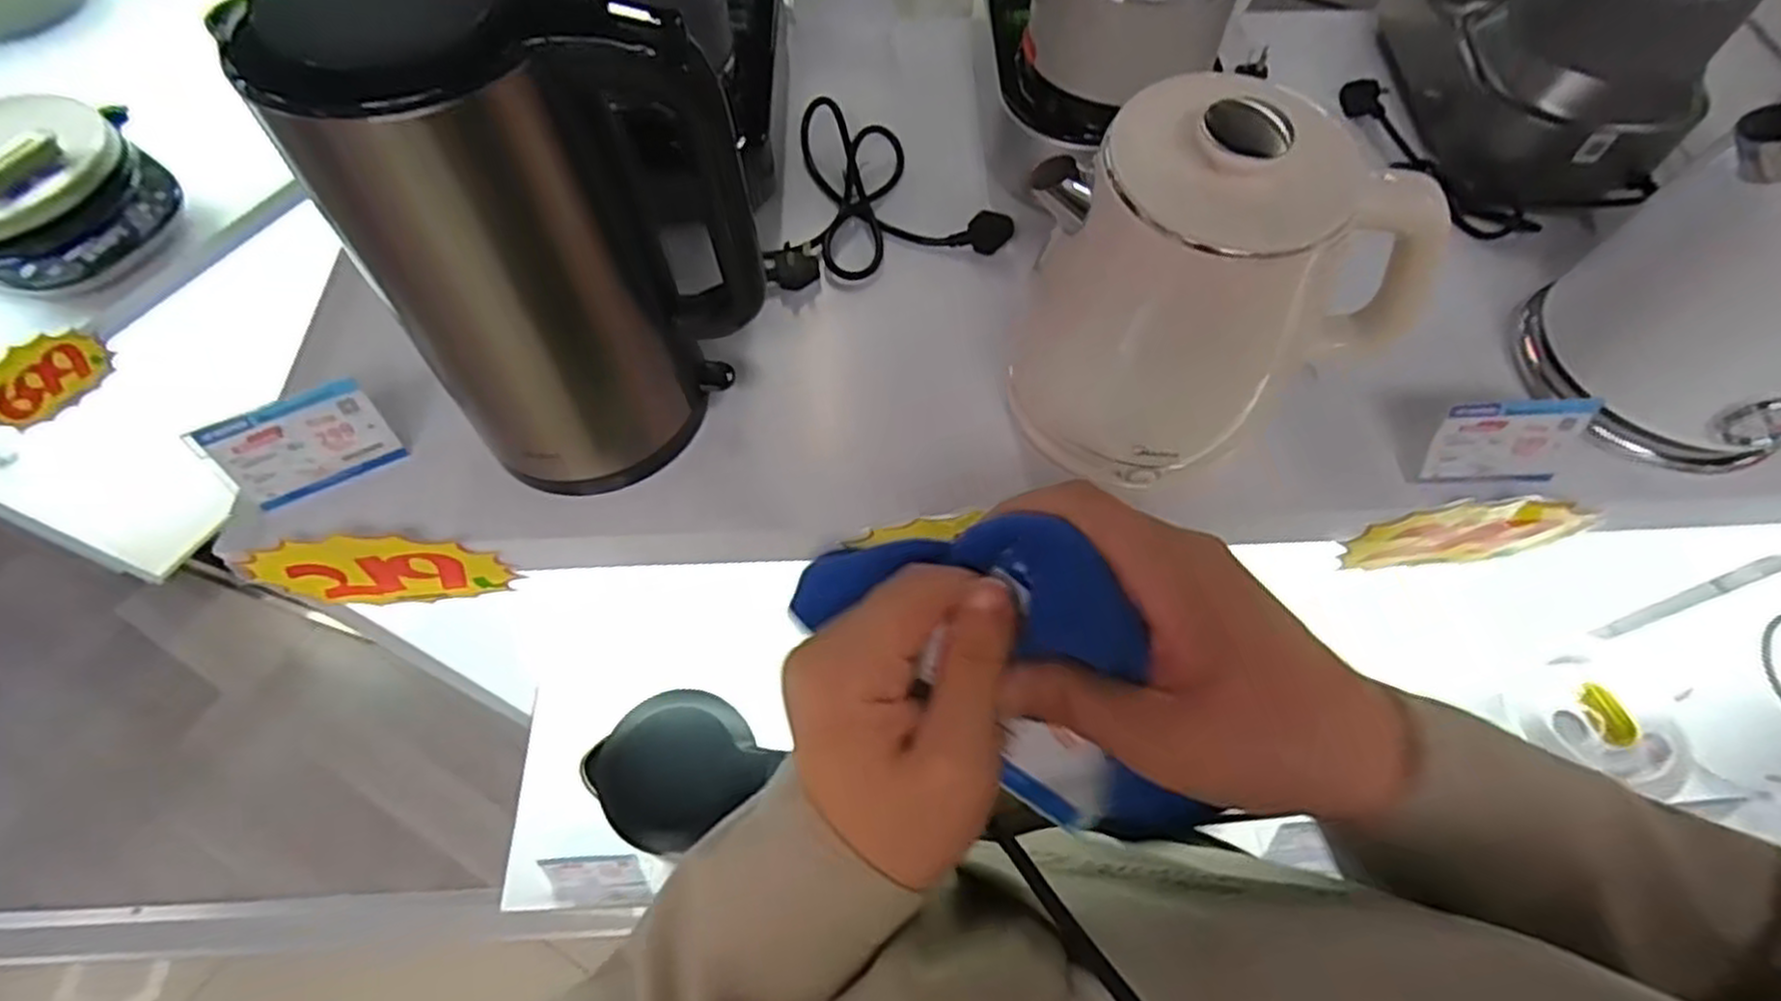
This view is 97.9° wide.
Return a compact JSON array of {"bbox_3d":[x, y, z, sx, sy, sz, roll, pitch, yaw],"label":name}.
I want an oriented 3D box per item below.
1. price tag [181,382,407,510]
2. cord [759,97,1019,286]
[{"bbox_3d":[-0.387,-0.036,0.515,0.095,0.066,0.011,-25,42,-15],"label":"price tag"},{"bbox_3d":[-0.016,-0.271,0.661,0.199,0.051,0.172,-11,62,-7],"label":"cord"}]

